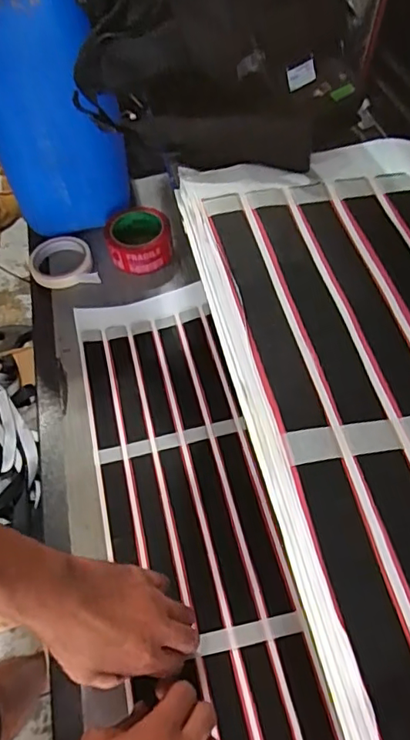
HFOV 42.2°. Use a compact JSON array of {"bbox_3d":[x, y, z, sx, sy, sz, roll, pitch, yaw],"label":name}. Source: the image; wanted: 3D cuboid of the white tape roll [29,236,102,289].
[{"bbox_3d":[-0.220,-0.163,0.814,0.094,0.019,0.098,-2,55,3],"label":"white tape roll"}]

